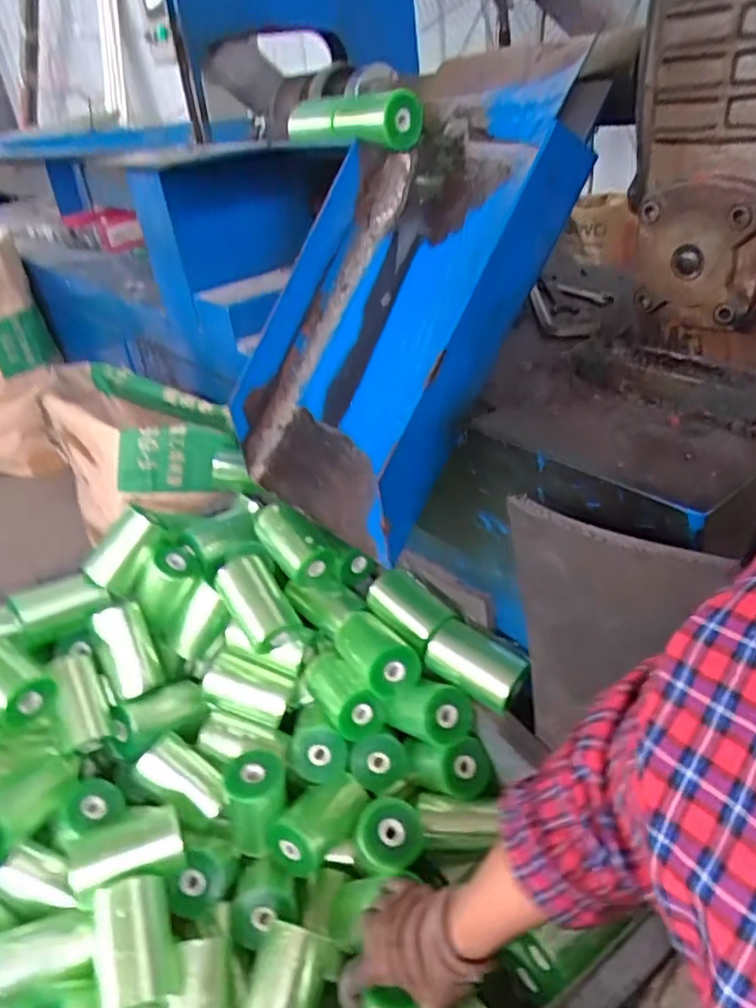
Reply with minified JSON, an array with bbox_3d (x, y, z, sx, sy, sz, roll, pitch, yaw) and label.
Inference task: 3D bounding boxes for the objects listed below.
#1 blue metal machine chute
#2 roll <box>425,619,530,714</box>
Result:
[{"bbox_3d":[0.029,-0.251,0.776,0.107,0.579,0.318,20,9,-43],"label":"blue metal machine chute"},{"bbox_3d":[0.114,0.187,0.777,0.108,0.057,0.061,24,44,39],"label":"roll"}]

